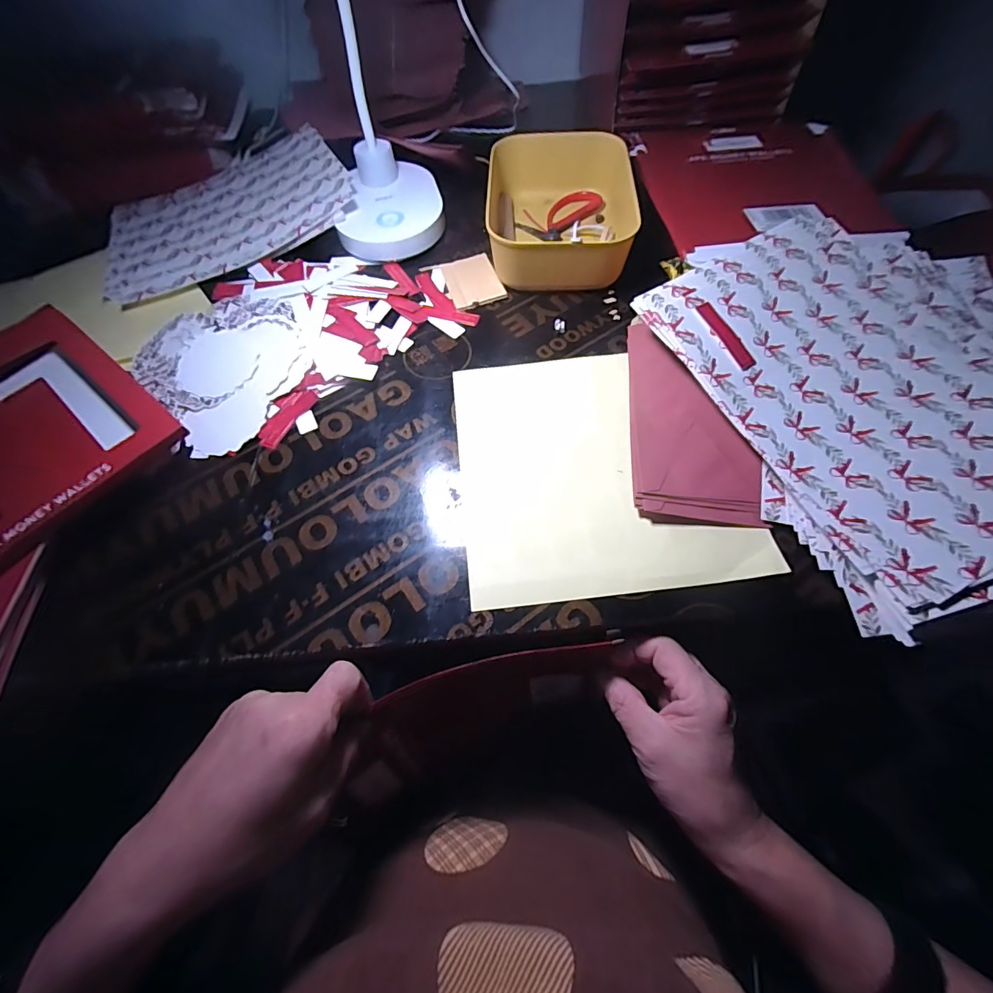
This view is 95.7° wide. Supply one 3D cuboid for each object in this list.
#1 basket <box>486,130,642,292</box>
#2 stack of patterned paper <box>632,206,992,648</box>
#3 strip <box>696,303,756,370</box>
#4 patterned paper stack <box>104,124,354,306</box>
[{"bbox_3d":[0.061,-0.286,0.458,0.137,0.059,0.188,2,63,4],"label":"basket"},{"bbox_3d":[0.279,-0.089,0.322,0.261,0.058,0.318,-20,66,-3],"label":"stack of patterned paper"},{"bbox_3d":[0.174,-0.122,0.339,0.015,0.004,0.061,-24,74,-14],"label":"strip"},{"bbox_3d":[-0.312,-0.335,0.511,0.274,0.026,0.210,-23,64,-9],"label":"patterned paper stack"}]

